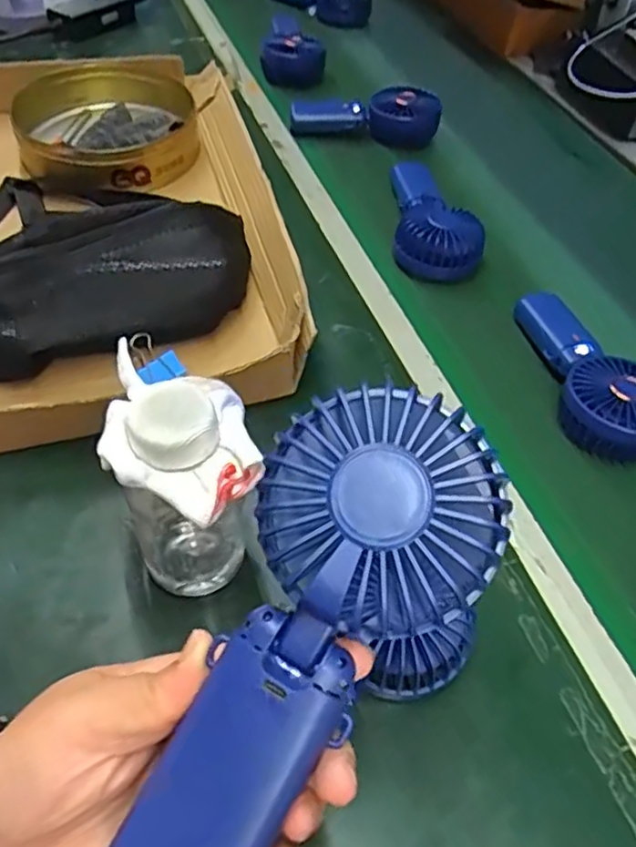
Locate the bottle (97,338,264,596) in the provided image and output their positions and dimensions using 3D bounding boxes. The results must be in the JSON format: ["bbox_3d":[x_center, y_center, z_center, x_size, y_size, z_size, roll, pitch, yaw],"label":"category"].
[{"bbox_3d":[-0.071,0.045,0.366,0.069,0.146,0.078,-16,53,-14],"label":"bottle"}]

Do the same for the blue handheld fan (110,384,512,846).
[{"bbox_3d":[-0.003,0.071,0.217,0.074,0.031,0.173,29,85,20],"label":"blue handheld fan"}]

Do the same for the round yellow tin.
[{"bbox_3d":[-0.229,-0.322,0.715,0.191,0.054,0.186,1,51,-1],"label":"round yellow tin"}]

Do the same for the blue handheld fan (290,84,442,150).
[{"bbox_3d":[0.062,-0.378,0.822,0.188,0.070,0.062,1,51,-6],"label":"blue handheld fan"}]

